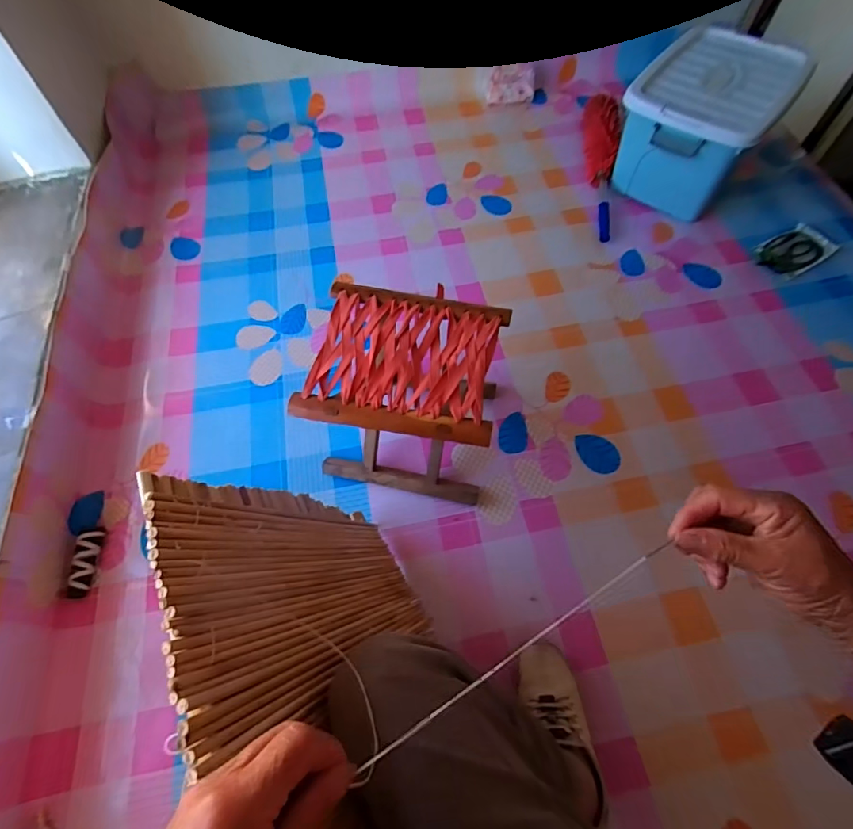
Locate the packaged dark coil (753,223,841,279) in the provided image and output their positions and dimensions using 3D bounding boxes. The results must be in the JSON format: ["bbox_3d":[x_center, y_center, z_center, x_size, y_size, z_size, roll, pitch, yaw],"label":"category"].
[{"bbox_3d":[0.848,-0.378,1.062,0.171,0.024,0.109,-29,68,-11],"label":"packaged dark coil"}]

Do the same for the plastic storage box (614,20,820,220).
[{"bbox_3d":[0.650,-0.686,1.109,0.299,0.252,0.332,36,69,21],"label":"plastic storage box"}]

